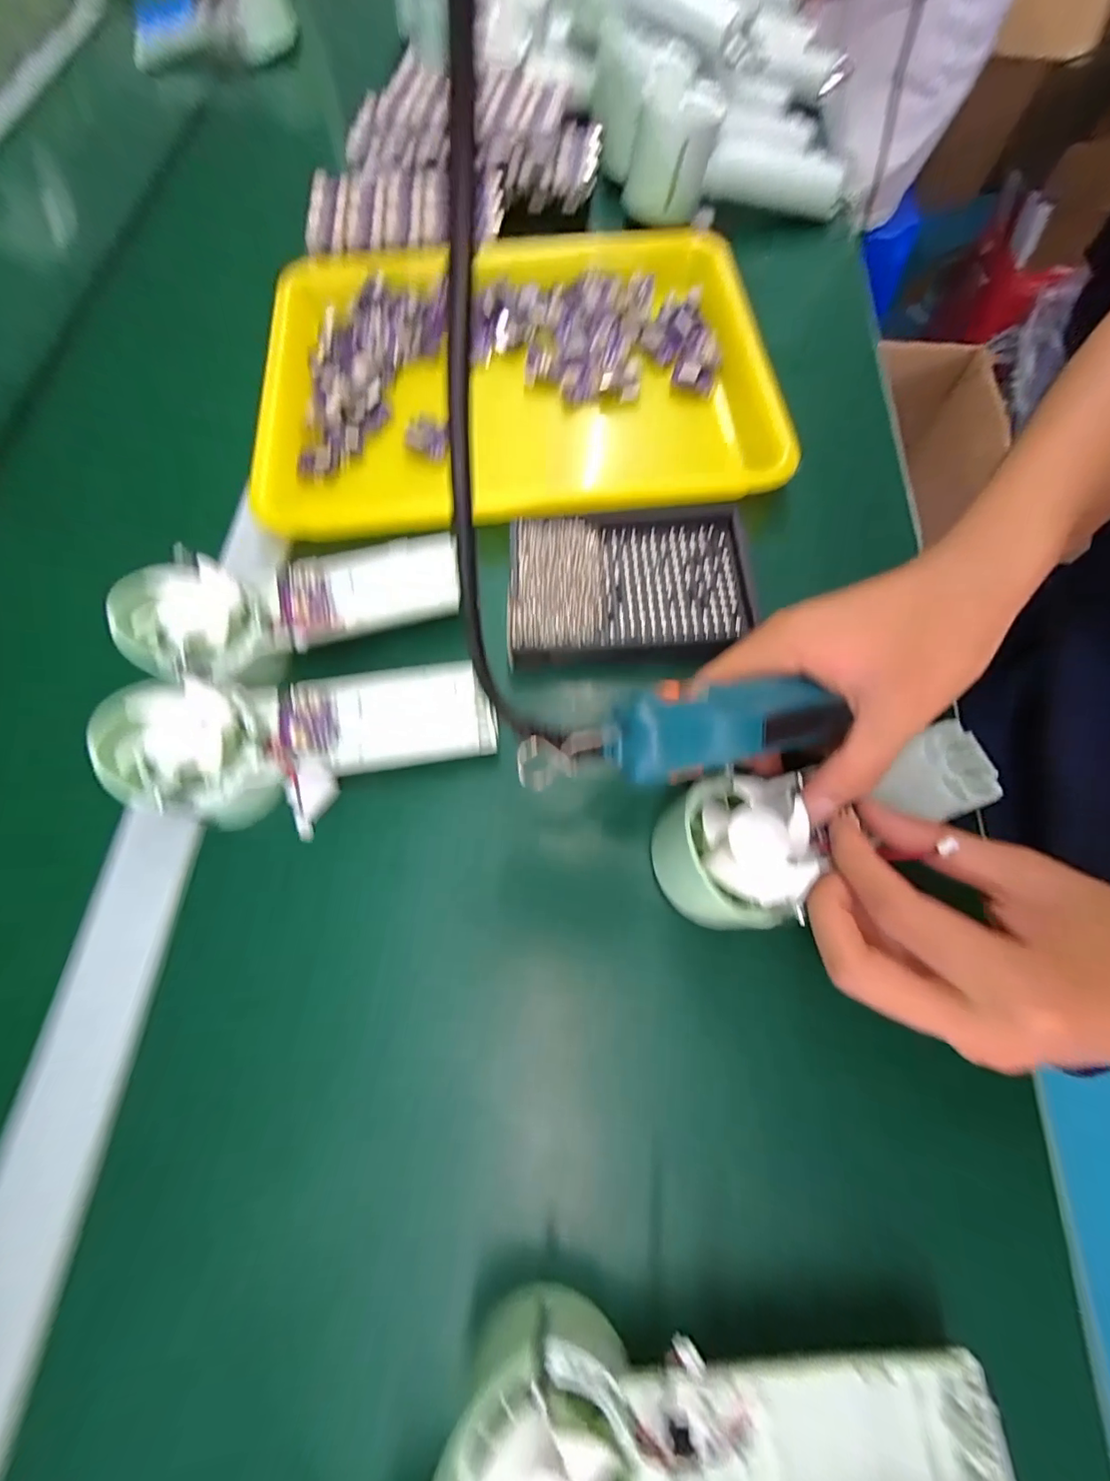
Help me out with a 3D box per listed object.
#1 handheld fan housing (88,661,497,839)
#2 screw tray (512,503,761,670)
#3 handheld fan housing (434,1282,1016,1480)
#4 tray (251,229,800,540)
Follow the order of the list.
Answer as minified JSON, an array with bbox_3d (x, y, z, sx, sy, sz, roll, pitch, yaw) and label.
[{"bbox_3d":[-0.117,0.002,0.251,0.172,0.051,0.066,-5,70,-1],"label":"handheld fan housing"},{"bbox_3d":[0.042,-0.091,0.291,0.136,0.013,0.102,-2,70,0],"label":"screw tray"},{"bbox_3d":[0.053,0.233,0.162,0.177,0.043,0.066,2,70,2],"label":"handheld fan housing"},{"bbox_3d":[-0.027,-0.252,0.368,0.352,0.056,0.249,-2,70,1],"label":"tray"}]

